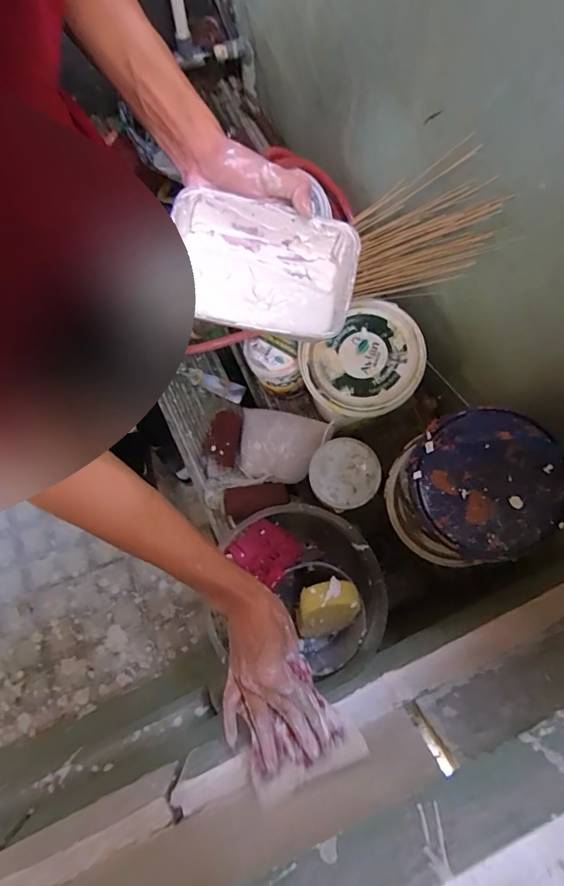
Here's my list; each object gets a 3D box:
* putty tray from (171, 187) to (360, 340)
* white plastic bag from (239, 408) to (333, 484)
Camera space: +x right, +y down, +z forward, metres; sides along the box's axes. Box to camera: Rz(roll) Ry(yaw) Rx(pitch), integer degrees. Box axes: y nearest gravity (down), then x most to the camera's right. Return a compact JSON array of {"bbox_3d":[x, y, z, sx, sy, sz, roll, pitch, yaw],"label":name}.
[{"bbox_3d":[-0.017,-0.157,0.411,0.161,0.054,0.106,7,79,0],"label":"putty tray"},{"bbox_3d":[-0.014,0.004,0.792,0.161,0.129,0.134,20,79,3],"label":"white plastic bag"}]

